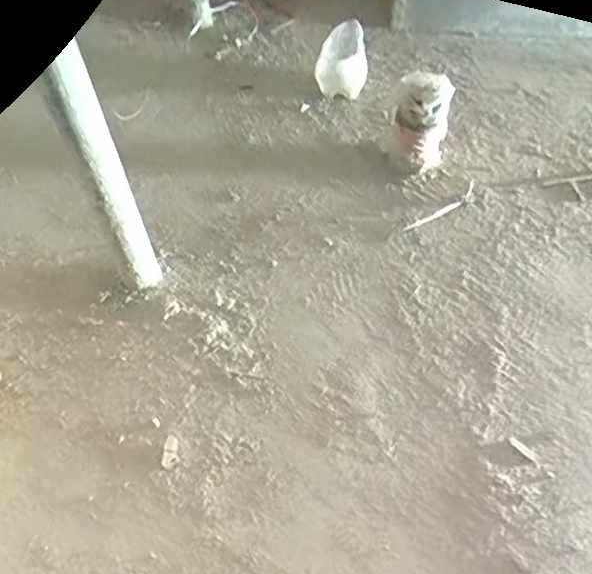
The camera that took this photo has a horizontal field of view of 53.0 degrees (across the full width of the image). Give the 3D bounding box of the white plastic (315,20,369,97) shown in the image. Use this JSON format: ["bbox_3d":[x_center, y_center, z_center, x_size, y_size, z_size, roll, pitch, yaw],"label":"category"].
[{"bbox_3d":[0.075,-0.365,0.964,0.084,0.103,0.093,4,52,3],"label":"white plastic"}]

